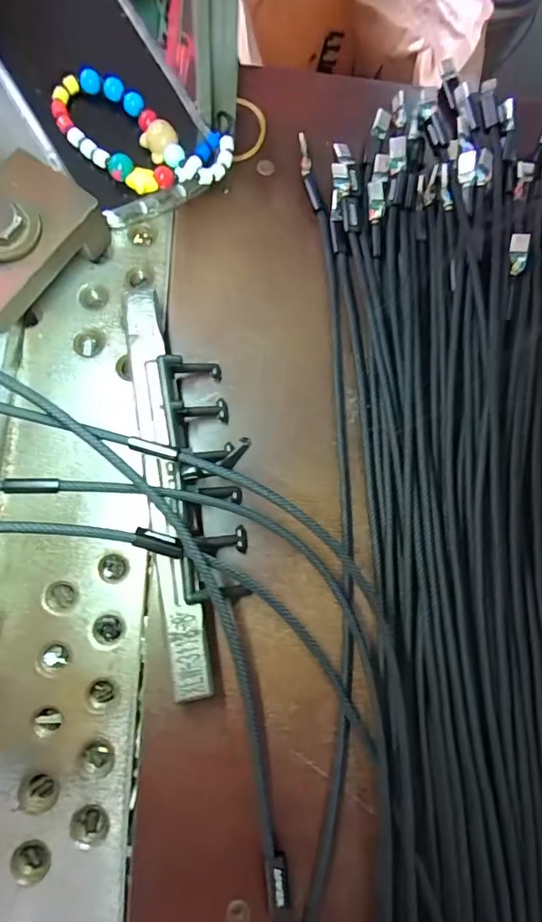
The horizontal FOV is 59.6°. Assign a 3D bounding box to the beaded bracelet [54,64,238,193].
[{"bbox_3d":[-0.067,-0.159,0.241,0.088,0.027,0.046,25,78,4],"label":"beaded bracelet"}]

